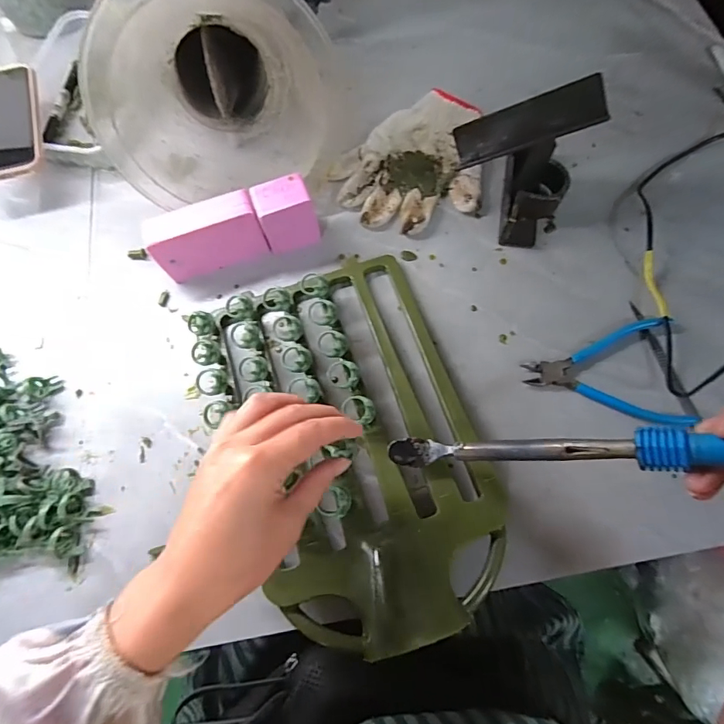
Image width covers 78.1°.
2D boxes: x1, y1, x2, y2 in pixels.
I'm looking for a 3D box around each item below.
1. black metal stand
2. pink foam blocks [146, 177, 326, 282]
[{"bbox_3d":[0.153,-0.189,0.439,0.122,0.116,0.096,7,70,5],"label":"black metal stand"},{"bbox_3d":[-0.129,-0.135,0.459,0.163,0.072,0.039,-17,70,-4],"label":"pink foam blocks"}]

